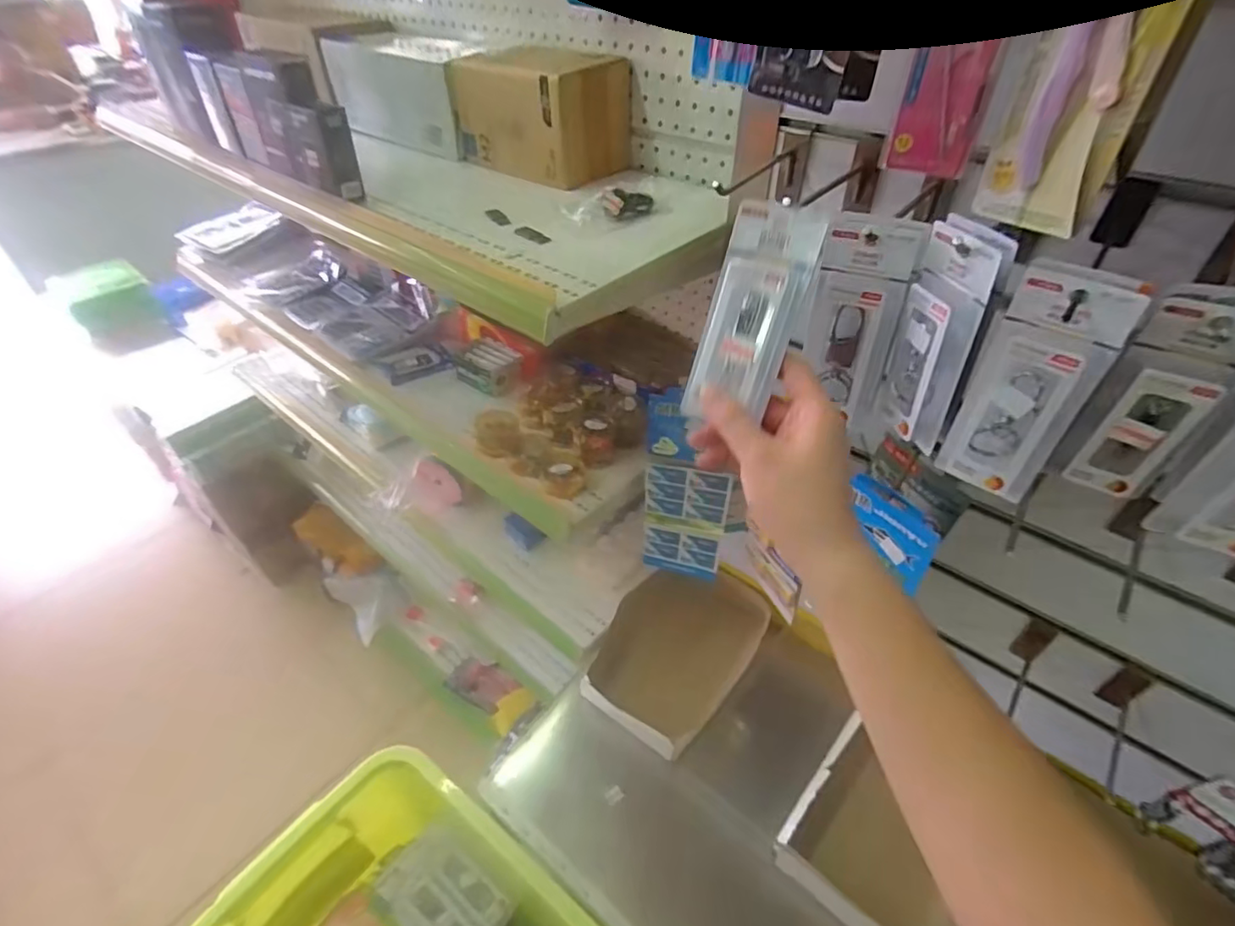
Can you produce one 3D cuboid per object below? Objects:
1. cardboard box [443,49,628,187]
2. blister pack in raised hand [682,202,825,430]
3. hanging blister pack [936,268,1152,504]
[{"bbox_3d":[-0.101,-0.465,0.774,0.203,0.124,0.137,33,52,30],"label":"cardboard box"},{"bbox_3d":[0.086,-0.095,0.375,0.054,0.136,0.018,21,9,21],"label":"blister pack in raised hand"},{"bbox_3d":[0.262,-0.044,0.371,0.062,0.143,0.027,33,52,30],"label":"hanging blister pack"}]

